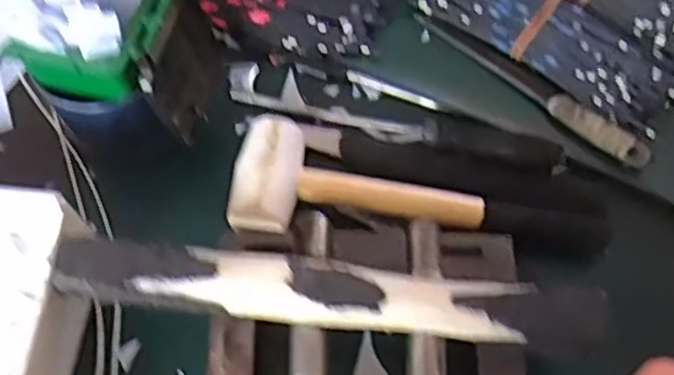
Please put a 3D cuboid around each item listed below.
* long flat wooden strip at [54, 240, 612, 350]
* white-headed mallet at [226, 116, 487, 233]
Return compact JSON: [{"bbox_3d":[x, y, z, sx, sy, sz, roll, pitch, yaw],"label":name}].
[{"bbox_3d":[-0.003,0.061,0.409,0.307,0.021,0.036,6,65,2],"label":"long flat wooden strip"},{"bbox_3d":[0.015,-0.003,0.498,0.174,0.046,0.086,6,65,2],"label":"white-headed mallet"}]

